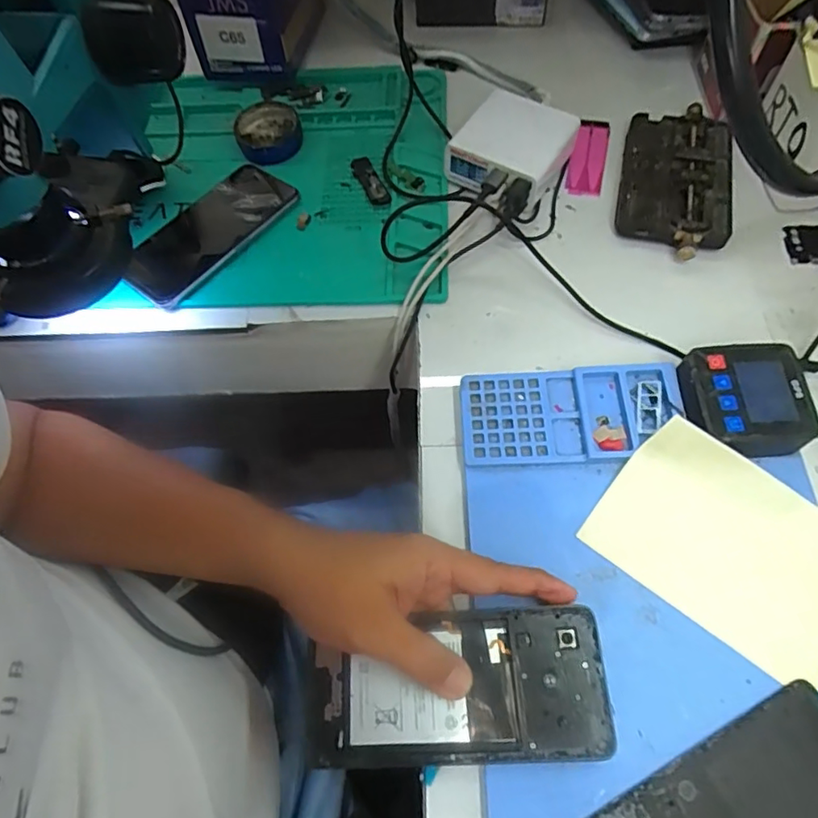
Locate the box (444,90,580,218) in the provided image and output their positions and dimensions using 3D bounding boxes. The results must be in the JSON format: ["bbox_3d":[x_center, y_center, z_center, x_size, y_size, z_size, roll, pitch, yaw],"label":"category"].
[{"bbox_3d":[0.093,-0.232,0.499,0.089,0.042,0.097,33,69,19],"label":"box"}]

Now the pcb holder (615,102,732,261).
[{"bbox_3d":[0.231,-0.201,0.486,0.087,0.020,0.173,11,64,9],"label":"pcb holder"}]

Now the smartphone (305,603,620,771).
[{"bbox_3d":[0.025,0.154,0.303,0.160,0.006,0.075,-10,62,2],"label":"smartphone"}]

